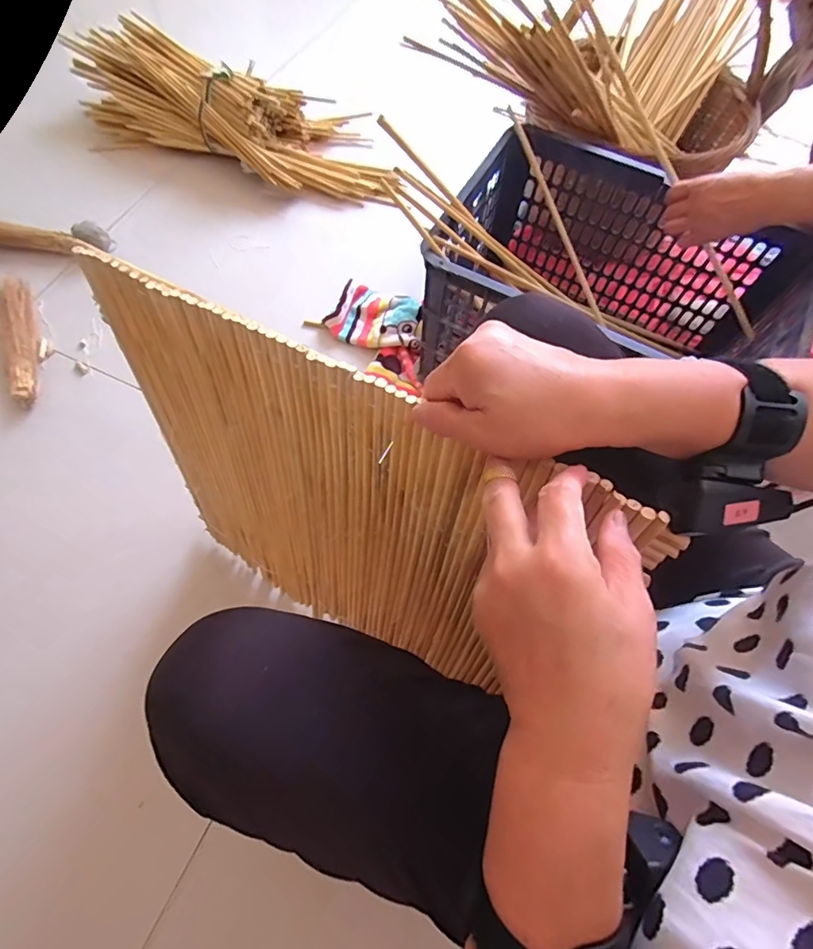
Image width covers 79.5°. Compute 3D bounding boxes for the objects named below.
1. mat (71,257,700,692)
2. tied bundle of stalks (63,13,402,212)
[{"bbox_3d":[-0.071,0.059,0.489,0.466,0.436,0.014,27,53,15],"label":"mat"},{"bbox_3d":[-0.379,-0.803,1.071,0.769,0.143,0.256,19,66,6],"label":"tied bundle of stalks"}]

